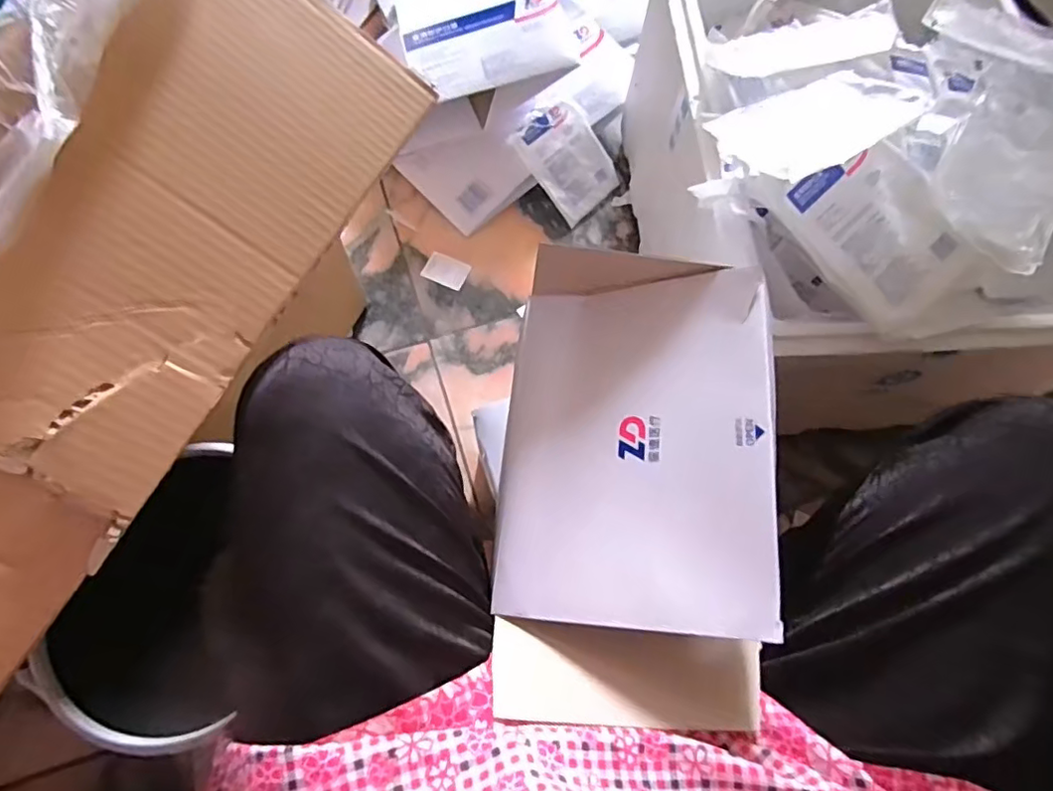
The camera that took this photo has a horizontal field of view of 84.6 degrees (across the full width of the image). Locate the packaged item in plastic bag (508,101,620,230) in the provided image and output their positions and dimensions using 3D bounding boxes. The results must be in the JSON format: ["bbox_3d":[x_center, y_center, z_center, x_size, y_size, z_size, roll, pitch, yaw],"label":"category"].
[{"bbox_3d":[0.067,-0.382,0.934,0.131,0.025,0.171,-45,101,-14],"label":"packaged item in plastic bag"}]

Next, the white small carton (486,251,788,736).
[{"bbox_3d":[0.082,0.054,0.434,0.194,0.077,0.334,-6,67,23],"label":"white small carton"}]

